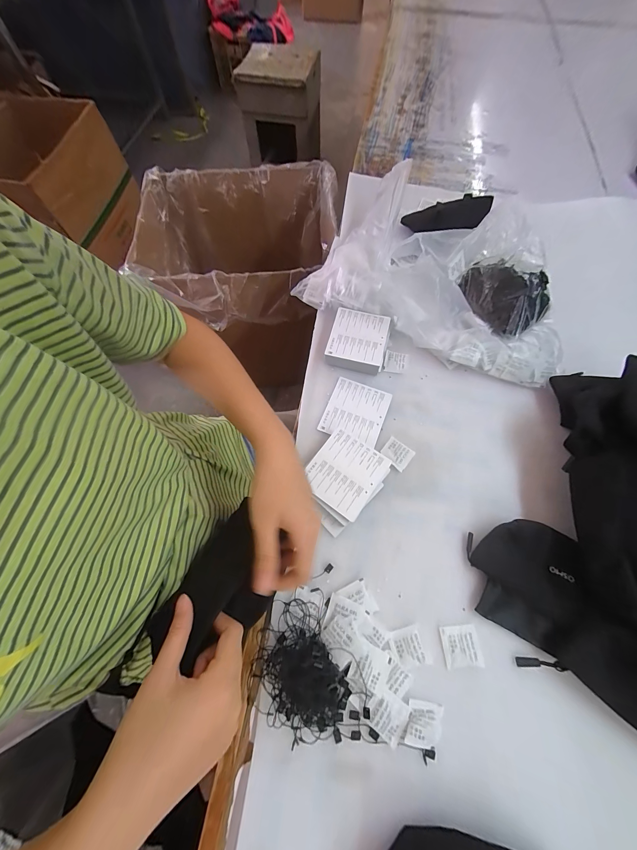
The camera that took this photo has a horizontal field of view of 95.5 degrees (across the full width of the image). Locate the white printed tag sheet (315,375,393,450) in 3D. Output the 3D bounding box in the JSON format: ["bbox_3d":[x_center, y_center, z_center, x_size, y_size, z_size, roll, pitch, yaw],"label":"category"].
[{"bbox_3d":[0.058,-0.022,0.450,0.089,0.004,0.097,21,68,9],"label":"white printed tag sheet"}]

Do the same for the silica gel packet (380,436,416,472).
[{"bbox_3d":[0.114,0.042,0.424,0.041,0.008,0.037,36,71,14],"label":"silica gel packet"}]

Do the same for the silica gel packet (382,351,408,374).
[{"bbox_3d":[0.128,-0.105,0.482,0.037,0.004,0.040,16,67,7],"label":"silica gel packet"}]

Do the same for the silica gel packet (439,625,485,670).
[{"bbox_3d":[0.165,0.255,0.334,0.041,0.004,0.040,-4,67,-2],"label":"silica gel packet"}]

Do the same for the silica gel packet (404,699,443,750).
[{"bbox_3d":[0.112,0.314,0.304,0.037,0.009,0.036,13,67,6],"label":"silica gel packet"}]

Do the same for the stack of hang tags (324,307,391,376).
[{"bbox_3d":[0.066,-0.138,0.483,0.094,0.034,0.101,15,67,7],"label":"stack of hang tags"}]

